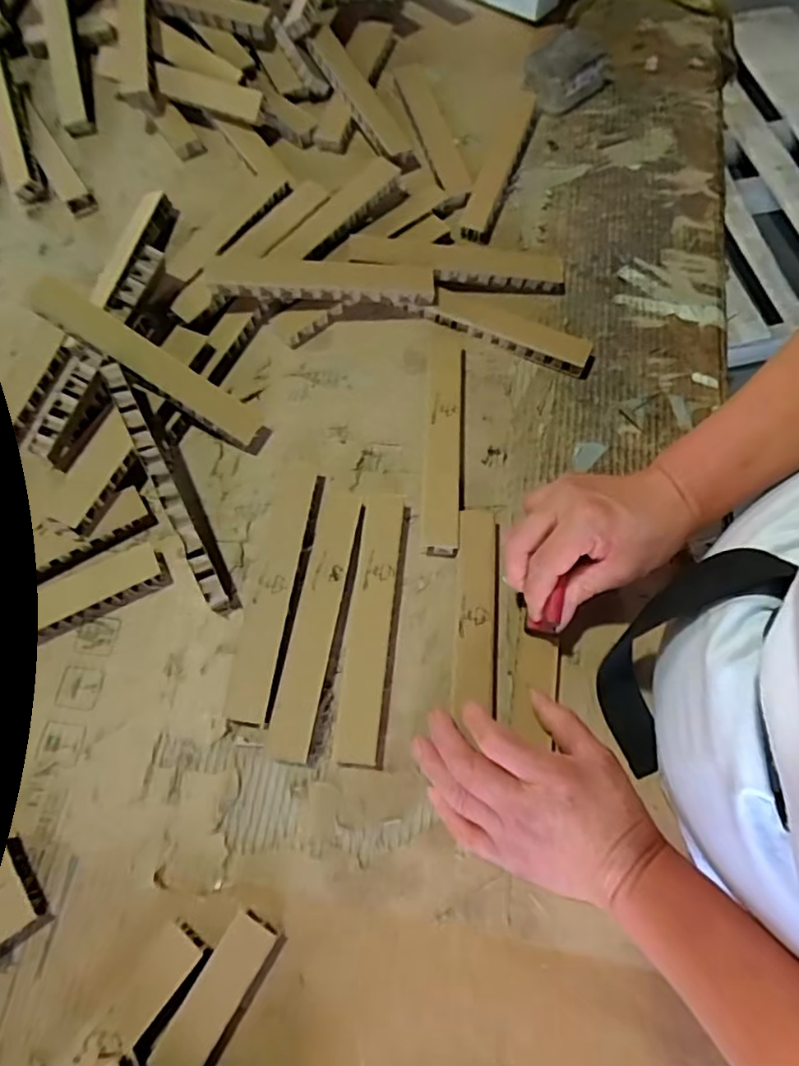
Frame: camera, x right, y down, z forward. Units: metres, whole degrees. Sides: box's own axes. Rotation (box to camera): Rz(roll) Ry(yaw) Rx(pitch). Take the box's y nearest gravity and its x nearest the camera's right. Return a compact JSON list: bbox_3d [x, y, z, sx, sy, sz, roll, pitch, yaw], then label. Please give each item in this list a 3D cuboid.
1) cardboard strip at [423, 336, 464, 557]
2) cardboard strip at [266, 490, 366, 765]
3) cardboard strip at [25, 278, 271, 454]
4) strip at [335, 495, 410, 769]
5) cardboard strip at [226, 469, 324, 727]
[{"bbox_3d":[0.038,-0.085,0.515,0.032,0.016,0.216,3,69,0],"label":"cardboard strip"},{"bbox_3d":[-0.059,0.065,0.454,0.038,0.014,0.204,9,69,3],"label":"cardboard strip"},{"bbox_3d":[-0.201,-0.134,0.495,0.204,0.026,0.033,34,70,-15],"label":"cardboard strip"},{"bbox_3d":[-0.020,0.066,0.453,0.036,0.015,0.204,6,69,1],"label":"strip"},{"bbox_3d":[-0.095,0.042,0.464,0.038,0.014,0.201,8,69,2],"label":"cardboard strip"}]

